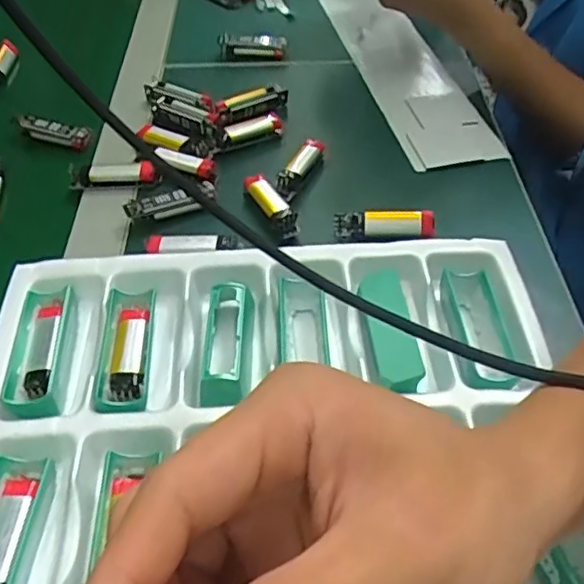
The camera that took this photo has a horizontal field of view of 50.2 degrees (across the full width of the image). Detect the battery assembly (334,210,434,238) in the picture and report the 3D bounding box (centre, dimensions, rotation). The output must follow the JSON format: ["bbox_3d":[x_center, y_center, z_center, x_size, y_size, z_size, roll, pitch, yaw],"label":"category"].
[{"bbox_3d":[0.065,-0.048,0.439,0.069,0.022,0.012,6,48,5],"label":"battery assembly"}]

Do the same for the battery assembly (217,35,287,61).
[{"bbox_3d":[-0.038,-0.235,0.602,0.064,0.027,0.013,5,49,6],"label":"battery assembly"}]

